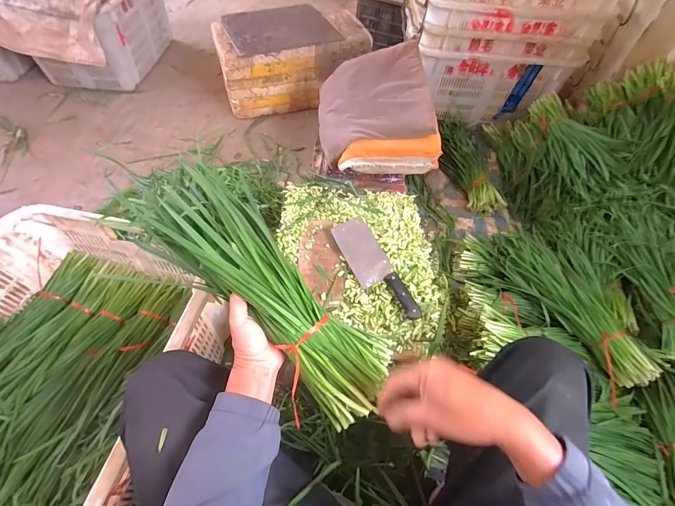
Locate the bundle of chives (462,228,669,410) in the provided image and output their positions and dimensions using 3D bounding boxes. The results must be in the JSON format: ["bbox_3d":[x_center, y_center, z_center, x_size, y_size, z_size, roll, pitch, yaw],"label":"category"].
[{"bbox_3d":[0.607,0.114,0.930,0.249,0.118,0.531,-22,47,-17],"label":"bundle of chives"}]

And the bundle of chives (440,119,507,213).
[{"bbox_3d":[0.507,-0.369,1.322,0.132,0.113,0.497,-4,56,-6],"label":"bundle of chives"}]

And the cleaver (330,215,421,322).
[{"bbox_3d":[0.078,0.034,0.743,0.080,0.021,0.281,-32,63,4],"label":"cleaver"}]

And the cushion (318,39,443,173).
[{"bbox_3d":[0.128,-0.487,1.124,0.367,0.204,0.402,-2,56,-5],"label":"cushion"}]

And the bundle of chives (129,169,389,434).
[{"bbox_3d":[-0.112,0.039,0.479,0.459,0.072,0.147,46,64,7],"label":"bundle of chives"}]

